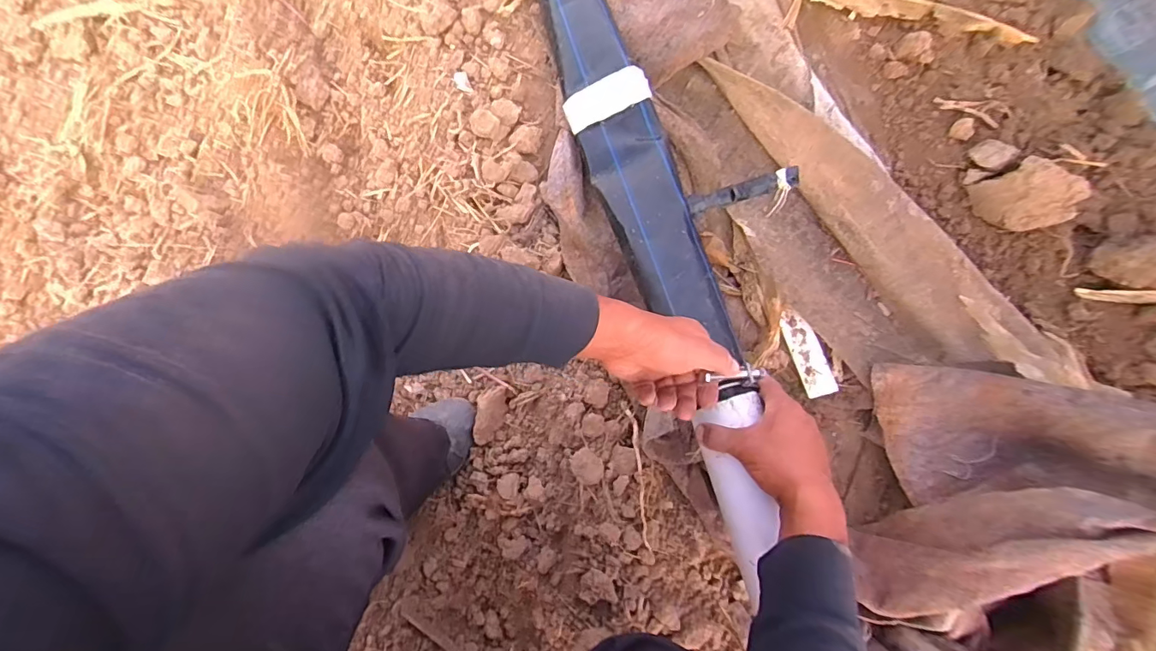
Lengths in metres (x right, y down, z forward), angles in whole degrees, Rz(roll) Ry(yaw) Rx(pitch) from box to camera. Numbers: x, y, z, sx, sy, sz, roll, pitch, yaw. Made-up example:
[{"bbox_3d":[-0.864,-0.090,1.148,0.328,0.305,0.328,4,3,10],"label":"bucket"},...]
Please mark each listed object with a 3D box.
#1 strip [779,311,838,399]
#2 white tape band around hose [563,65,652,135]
[{"bbox_3d":[0.295,0.035,0.642,0.036,0.008,0.113,-20,70,14],"label":"strip"},{"bbox_3d":[0.037,-0.305,0.667,0.114,0.006,0.054,-21,76,15],"label":"white tape band around hose"}]

